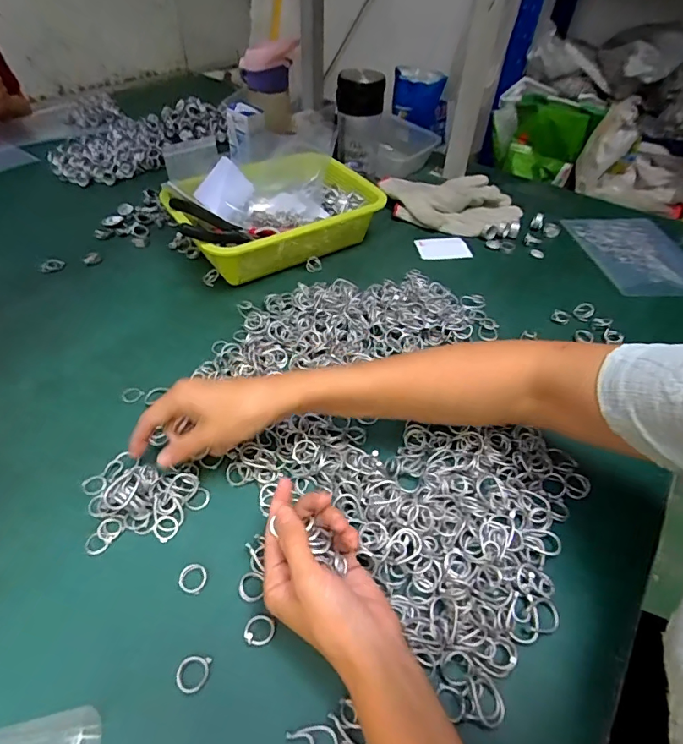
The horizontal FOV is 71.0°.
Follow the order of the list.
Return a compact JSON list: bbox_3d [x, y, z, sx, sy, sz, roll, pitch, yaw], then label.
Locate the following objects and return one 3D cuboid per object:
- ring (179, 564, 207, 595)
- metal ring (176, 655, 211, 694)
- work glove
[{"bbox_3d":[-0.113,0.156,0.363,0.022,0.004,0.021,2,46,-2],"label":"ring"},{"bbox_3d":[-0.100,0.202,0.321,0.021,0.004,0.022,2,46,-2],"label":"metal ring"},{"bbox_3d":[0.181,-0.269,0.771,0.201,0.024,0.155,-7,47,-10],"label":"work glove"}]

